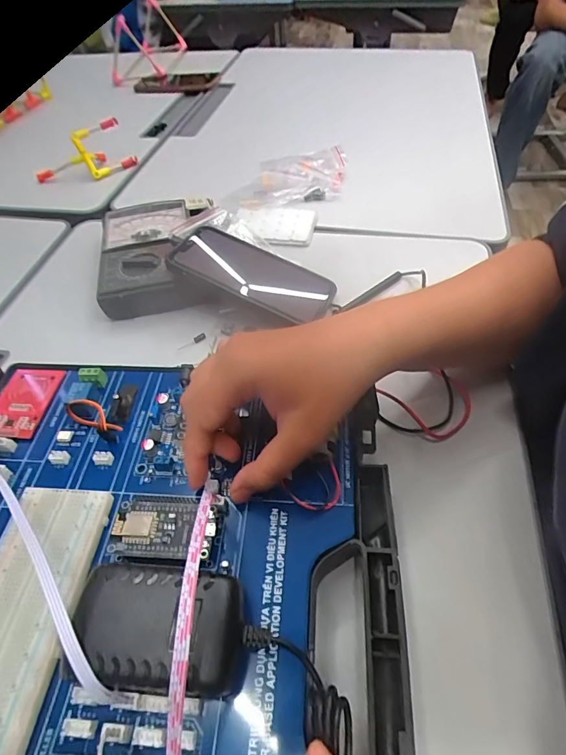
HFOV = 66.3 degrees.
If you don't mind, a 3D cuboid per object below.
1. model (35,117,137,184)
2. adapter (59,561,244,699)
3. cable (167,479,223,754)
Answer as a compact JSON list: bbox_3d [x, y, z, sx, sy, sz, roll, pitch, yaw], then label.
[{"bbox_3d":[-0.287,-0.316,0.619,0.139,0.062,0.059,-24,52,-15],"label":"model"},{"bbox_3d":[-0.057,0.117,0.204,0.075,0.033,0.049,1,50,5],"label":"adapter"},{"bbox_3d":[-0.036,0.091,0.176,0.010,0.019,0.114,-3,47,2],"label":"cable"}]

